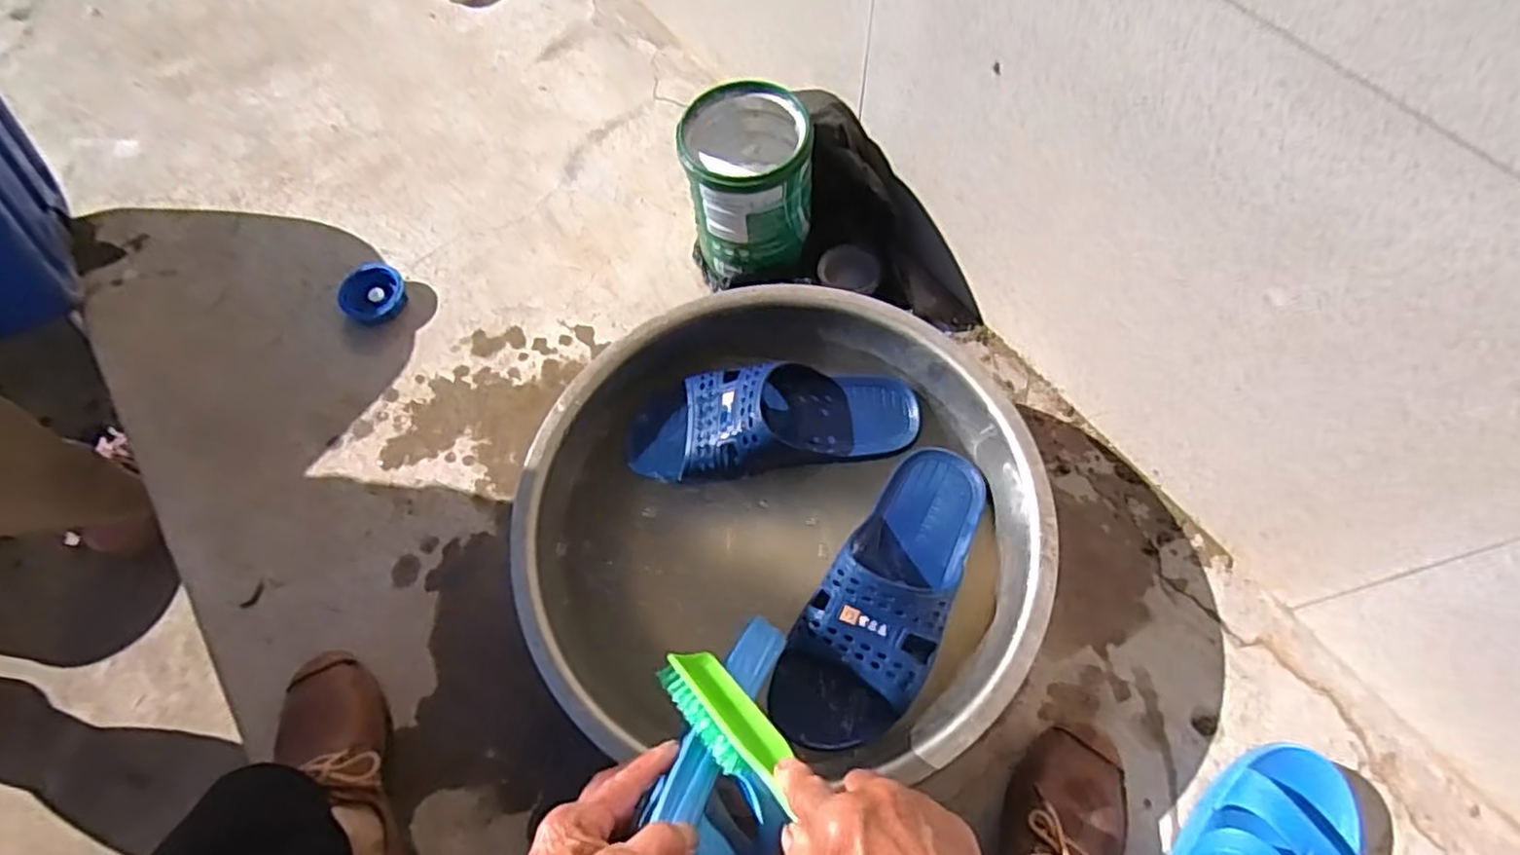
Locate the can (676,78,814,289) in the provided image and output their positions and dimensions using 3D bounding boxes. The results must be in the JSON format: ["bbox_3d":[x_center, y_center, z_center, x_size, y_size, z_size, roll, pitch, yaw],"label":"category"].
[{"bbox_3d":[-0.011,-0.244,0.743,0.122,0.174,0.134,-1,66,2],"label":"can"}]

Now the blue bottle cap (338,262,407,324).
[{"bbox_3d":[-0.440,-0.151,0.810,0.069,0.031,0.070,-1,66,2],"label":"blue bottle cap"}]

